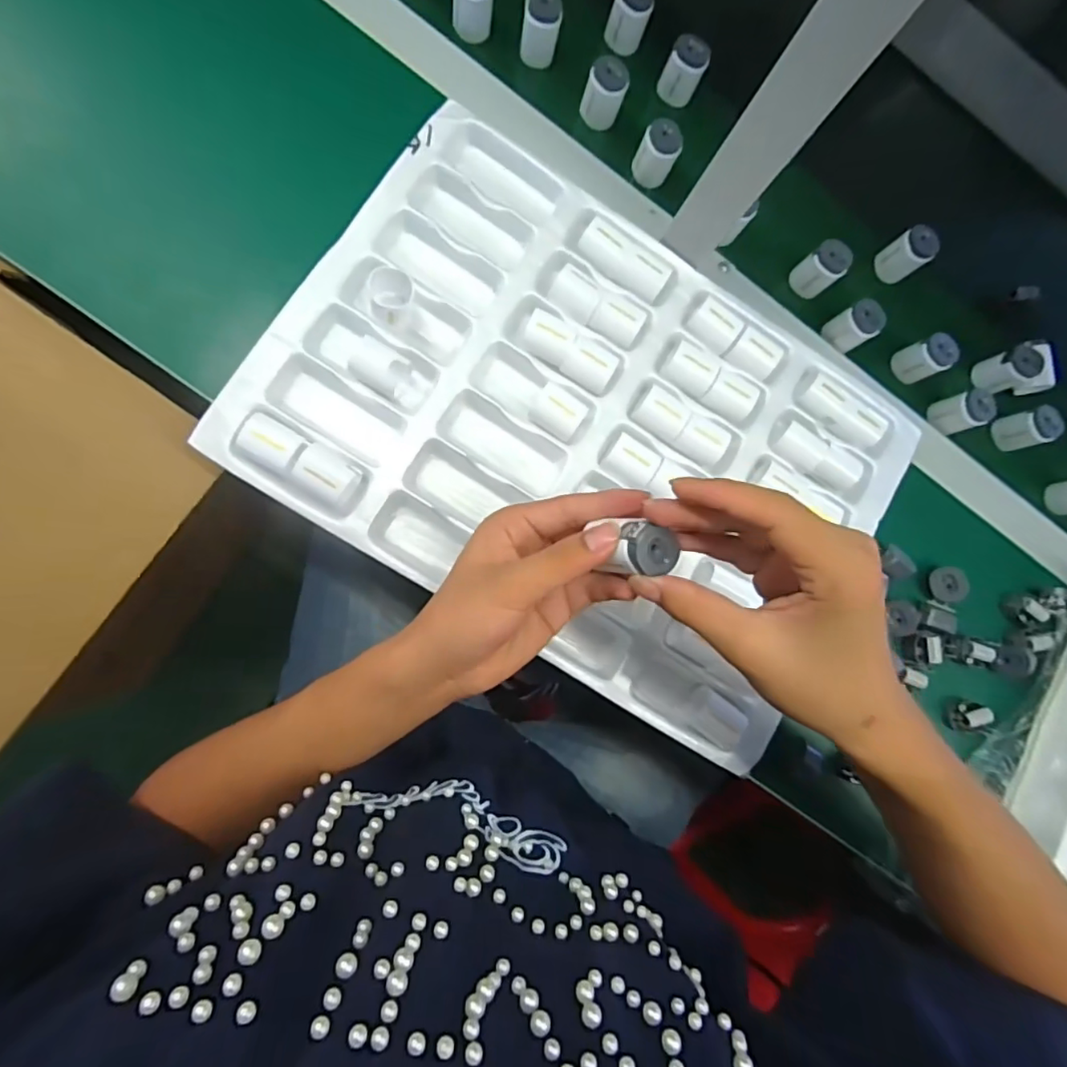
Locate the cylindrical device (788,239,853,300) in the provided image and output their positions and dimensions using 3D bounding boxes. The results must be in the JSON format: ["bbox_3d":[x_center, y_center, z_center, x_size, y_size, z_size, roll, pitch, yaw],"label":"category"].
[{"bbox_3d":[0.238,-0.219,0.471,0.027,0.042,0.030,-41,95,-8],"label":"cylindrical device"}]

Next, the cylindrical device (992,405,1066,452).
[{"bbox_3d":[0.429,-0.091,0.493,0.026,0.039,0.030,-20,92,-9],"label":"cylindrical device"}]

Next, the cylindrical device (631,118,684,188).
[{"bbox_3d":[0.100,-0.307,0.458,0.031,0.041,0.027,26,85,-8],"label":"cylindrical device"}]

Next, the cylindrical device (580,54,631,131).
[{"bbox_3d":[0.056,-0.349,0.451,0.031,0.043,0.024,16,86,-8],"label":"cylindrical device"}]

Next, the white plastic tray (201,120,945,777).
[{"bbox_3d":[0.047,-0.080,0.427,0.443,0.040,0.334,32,84,-7],"label":"white plastic tray"}]

